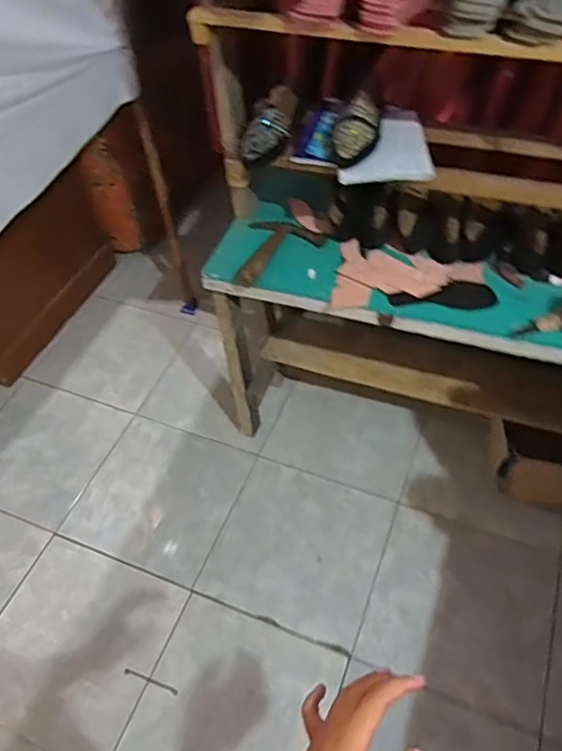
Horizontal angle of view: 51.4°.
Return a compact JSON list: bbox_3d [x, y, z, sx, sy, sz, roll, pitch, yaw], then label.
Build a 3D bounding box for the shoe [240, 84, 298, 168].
[{"bbox_3d":[-0.021,-0.455,1.077,0.072,0.067,0.172,27,90,21],"label":"shoe"}]

